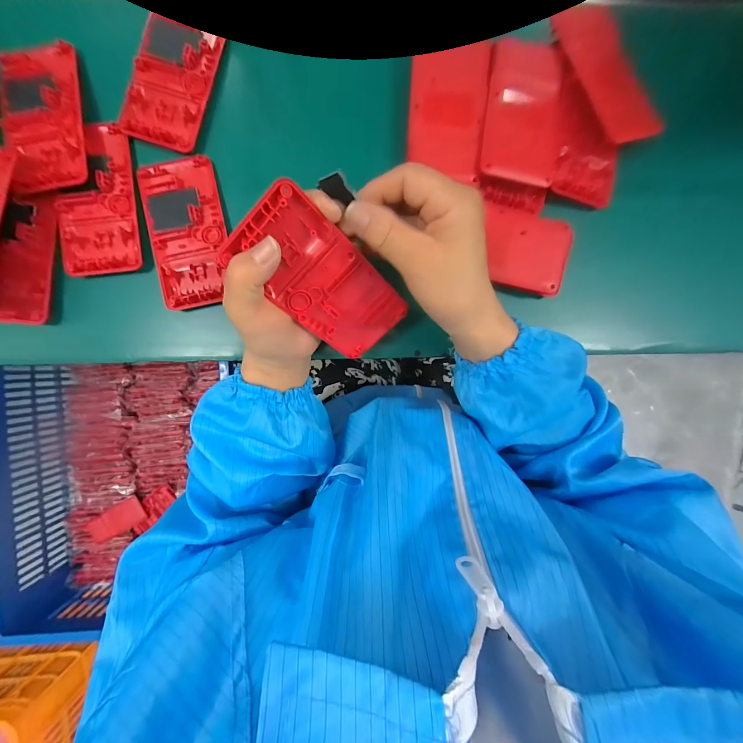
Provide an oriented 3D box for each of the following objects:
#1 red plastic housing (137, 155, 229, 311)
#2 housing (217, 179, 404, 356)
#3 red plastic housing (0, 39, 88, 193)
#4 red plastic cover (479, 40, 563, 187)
[{"bbox_3d":[-0.151,-0.115,0.265,0.061,0.009,0.119,-11,92,-2],"label":"red plastic housing"},{"bbox_3d":[-0.028,-0.056,0.209,0.060,0.019,0.120,-48,132,-1],"label":"housing"},{"bbox_3d":[-0.260,-0.201,0.251,0.055,0.016,0.115,-9,92,-2],"label":"red plastic housing"},{"bbox_3d":[0.125,-0.213,0.260,0.061,0.010,0.116,8,91,-2],"label":"red plastic cover"}]

